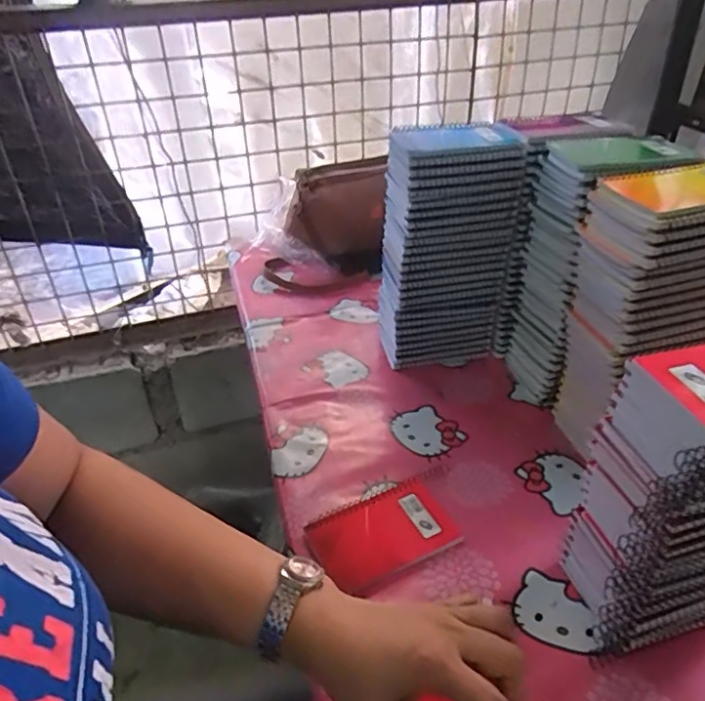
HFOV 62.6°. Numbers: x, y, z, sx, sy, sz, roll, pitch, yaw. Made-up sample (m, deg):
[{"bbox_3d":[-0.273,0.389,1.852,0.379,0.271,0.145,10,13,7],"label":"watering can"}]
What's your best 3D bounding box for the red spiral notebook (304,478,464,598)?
[{"bbox_3d":[0.028,0.174,0.553,0.125,0.009,0.087,-19,39,-22],"label":"red spiral notebook"}]

